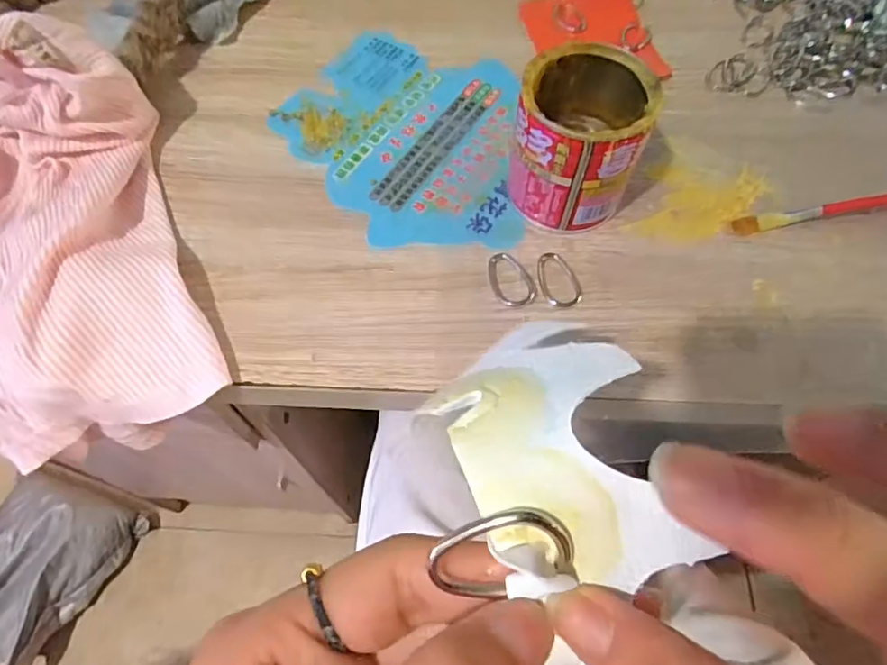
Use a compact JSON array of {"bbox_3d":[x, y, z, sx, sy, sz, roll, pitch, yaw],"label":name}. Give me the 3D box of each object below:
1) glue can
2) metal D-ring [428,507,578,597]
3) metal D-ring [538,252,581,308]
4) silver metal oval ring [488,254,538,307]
[{"bbox_3d":[0.070,-0.098,0.291,0.062,0.074,0.064,0,63,0],"label":"glue can"},{"bbox_3d":[0.012,0.045,0.114,0.027,0.004,0.016,-19,97,12],"label":"metal D-ring"},{"bbox_3d":[0.059,-0.028,0.296,0.020,0.004,0.032,-20,65,-10],"label":"metal D-ring"},{"bbox_3d":[0.035,-0.028,0.295,0.021,0.005,0.031,-19,65,-9],"label":"silver metal oval ring"}]

